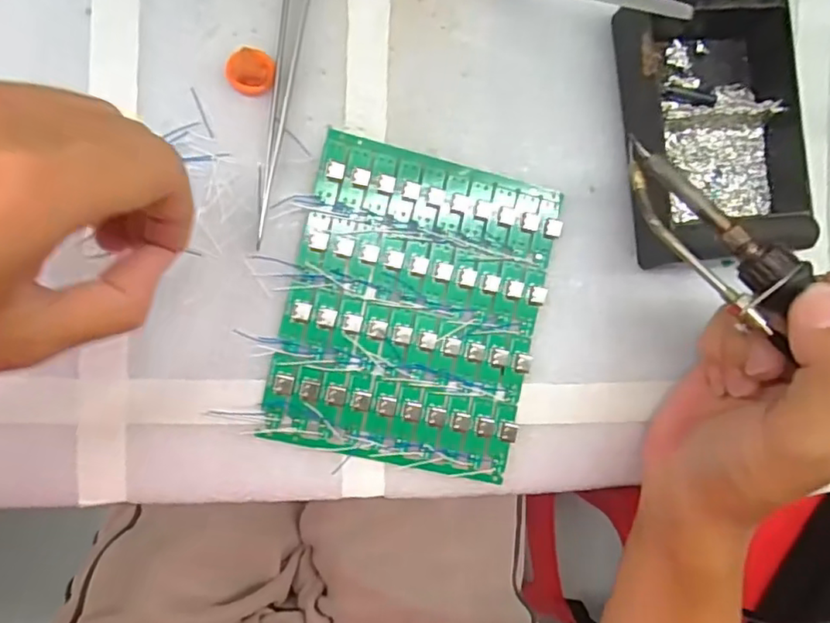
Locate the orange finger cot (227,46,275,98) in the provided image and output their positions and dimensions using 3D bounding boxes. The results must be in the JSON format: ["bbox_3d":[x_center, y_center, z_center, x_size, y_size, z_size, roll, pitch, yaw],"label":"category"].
[{"bbox_3d":[-0.073,-0.105,0.262,0.020,0.011,0.017,4,88,-8],"label":"orange finger cot"}]

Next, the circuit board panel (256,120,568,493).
[{"bbox_3d":[0.001,-0.002,0.274,0.113,0.005,0.139,13,87,-8],"label":"circuit board panel"}]

